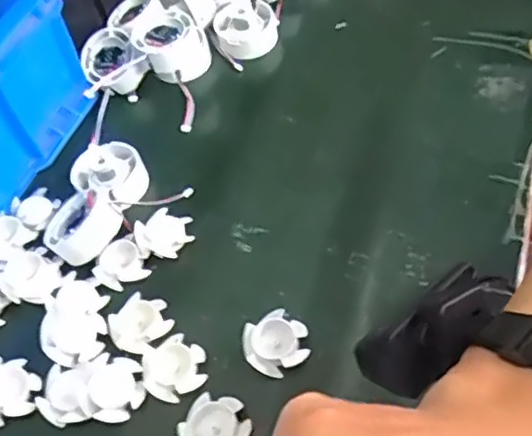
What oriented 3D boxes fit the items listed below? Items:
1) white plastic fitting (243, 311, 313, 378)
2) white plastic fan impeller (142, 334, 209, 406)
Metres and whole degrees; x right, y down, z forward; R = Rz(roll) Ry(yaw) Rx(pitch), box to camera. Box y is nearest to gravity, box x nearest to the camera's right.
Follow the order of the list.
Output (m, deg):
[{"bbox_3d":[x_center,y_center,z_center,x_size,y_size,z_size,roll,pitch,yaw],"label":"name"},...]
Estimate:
[{"bbox_3d":[0.006,0.081,0.408,0.040,0.014,0.037,-5,54,7],"label":"white plastic fitting"},{"bbox_3d":[-0.059,0.096,0.410,0.040,0.008,0.039,-5,54,7],"label":"white plastic fan impeller"}]

